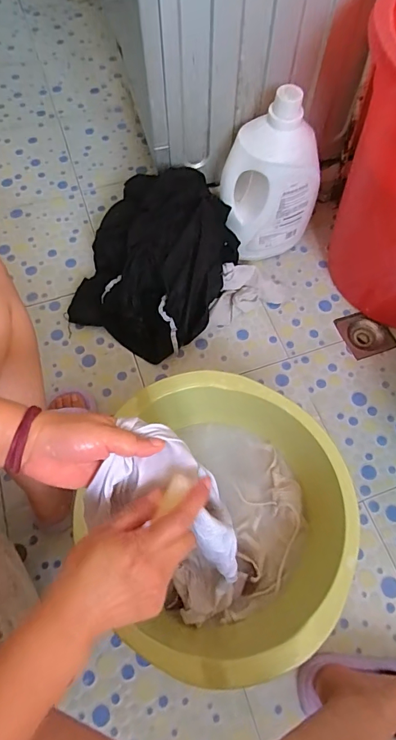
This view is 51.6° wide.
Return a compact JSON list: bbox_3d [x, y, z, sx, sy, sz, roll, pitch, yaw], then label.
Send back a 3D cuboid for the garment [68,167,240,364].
[{"bbox_3d":[-0.100,-0.219,0.812,0.293,0.180,0.304,23,67,10],"label":"garment"}]

